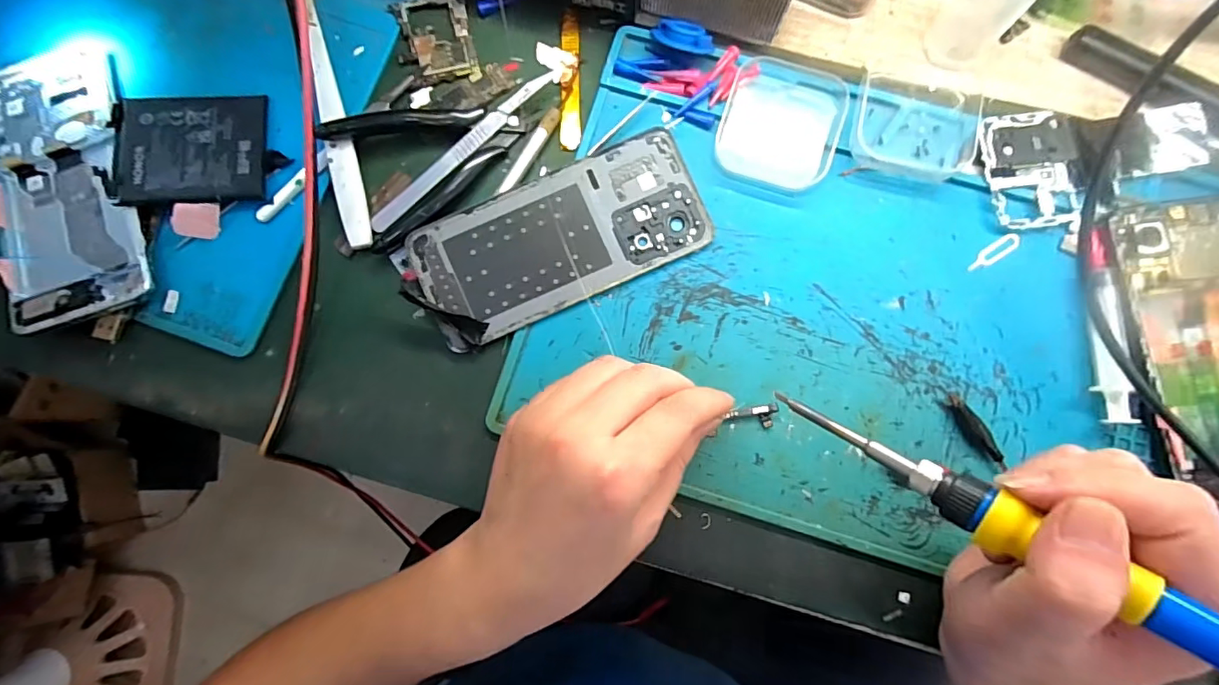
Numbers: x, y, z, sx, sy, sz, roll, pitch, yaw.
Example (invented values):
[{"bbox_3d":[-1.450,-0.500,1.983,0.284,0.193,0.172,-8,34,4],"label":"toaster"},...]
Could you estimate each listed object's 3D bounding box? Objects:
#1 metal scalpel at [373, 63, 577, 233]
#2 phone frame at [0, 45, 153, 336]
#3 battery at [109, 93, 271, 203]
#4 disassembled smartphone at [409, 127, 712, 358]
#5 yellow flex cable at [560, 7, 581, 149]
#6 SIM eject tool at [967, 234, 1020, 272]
[{"bbox_3d":[-0.078,-0.116,0.295,0.145,0.005,0.015,-42,84,-2],"label":"metal scalpel"},{"bbox_3d":[-0.307,-0.092,0.293,0.070,0.011,0.167,-18,80,-3],"label":"phone frame"},{"bbox_3d":[-0.233,-0.109,0.289,0.076,0.005,0.062,-4,79,-10],"label":"battery"},{"bbox_3d":[-0.027,-0.055,0.284,0.160,0.012,0.070,-24,84,-1],"label":"disassembled smartphone"},{"bbox_3d":[-0.023,-0.154,0.305,0.012,0.005,0.084,0,84,2],"label":"yellow flex cable"},{"bbox_3d":[0.210,-0.049,0.282,0.032,0.004,0.009,-33,84,-1],"label":"SIM eject tool"}]

